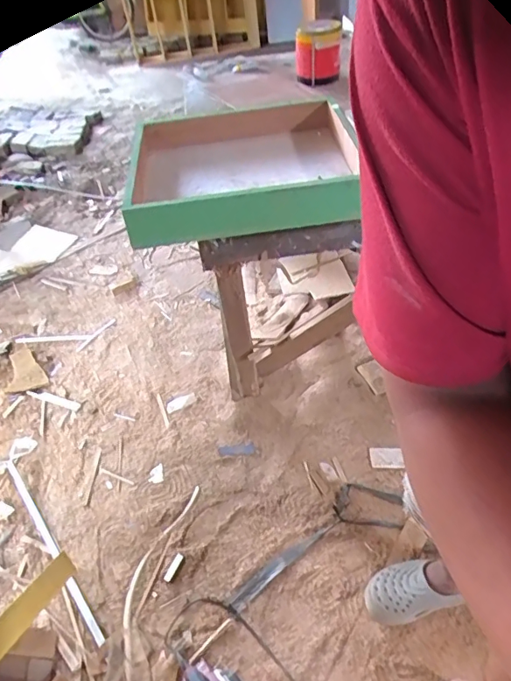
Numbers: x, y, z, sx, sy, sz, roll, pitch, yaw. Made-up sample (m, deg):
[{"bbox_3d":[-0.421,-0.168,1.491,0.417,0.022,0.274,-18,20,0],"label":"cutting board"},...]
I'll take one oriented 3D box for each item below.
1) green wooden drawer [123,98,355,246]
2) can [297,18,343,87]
[{"bbox_3d":[-0.036,-0.458,1.229,0.539,0.101,0.549,-12,44,-3],"label":"green wooden drawer"},{"bbox_3d":[0.220,-0.993,1.676,0.140,0.172,0.160,2,45,12],"label":"can"}]

